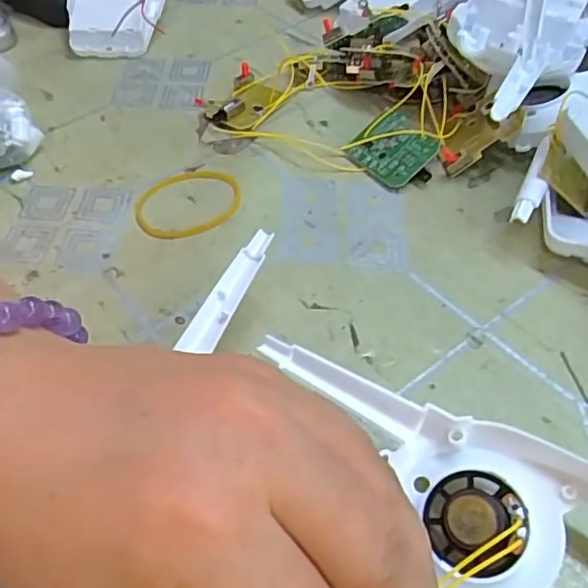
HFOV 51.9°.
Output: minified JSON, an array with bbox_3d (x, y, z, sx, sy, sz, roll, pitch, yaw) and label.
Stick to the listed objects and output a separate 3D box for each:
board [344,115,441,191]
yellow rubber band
[{"bbox_3d":[0.049,-0.070,0.295,0.034,0.008,0.043,-44,56,4],"label":"board"},{"bbox_3d":[-0.050,-0.045,0.286,0.051,0.004,0.046,-22,51,-12],"label":"yellow rubber band"}]

